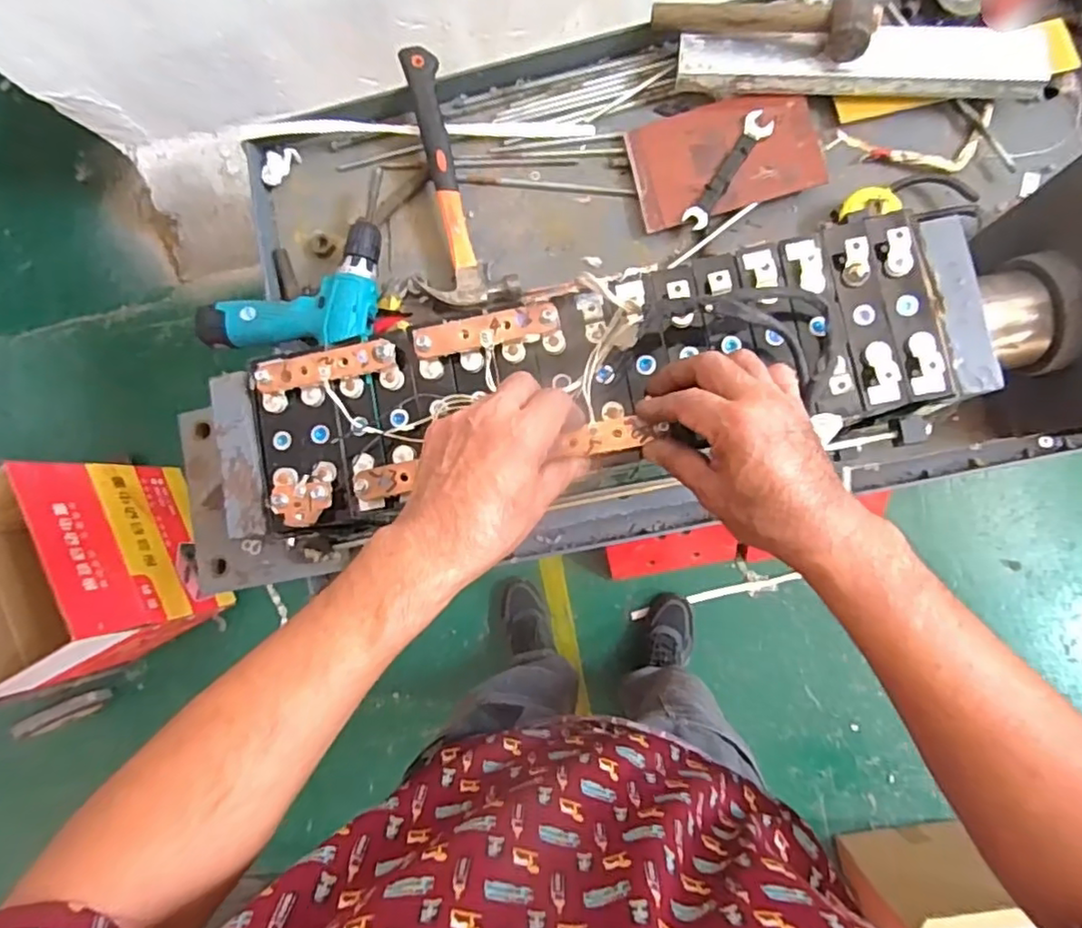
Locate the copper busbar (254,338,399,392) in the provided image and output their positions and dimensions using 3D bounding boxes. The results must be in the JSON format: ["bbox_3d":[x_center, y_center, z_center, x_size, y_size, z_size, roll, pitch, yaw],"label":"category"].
[{"bbox_3d":[-0.162,-0.076,0.467,0.104,0.011,0.024,-11,83,5],"label":"copper busbar"}]

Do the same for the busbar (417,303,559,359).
[{"bbox_3d":[-0.040,-0.098,0.455,0.105,0.010,0.022,-11,83,5],"label":"busbar"}]

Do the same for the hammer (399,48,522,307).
[{"bbox_3d":[-0.127,-0.361,0.776,0.108,0.042,0.314,-16,83,4],"label":"hammer"}]

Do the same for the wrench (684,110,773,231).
[{"bbox_3d":[0.223,-0.349,0.742,0.030,0.013,0.154,34,89,8],"label":"wrench"}]

